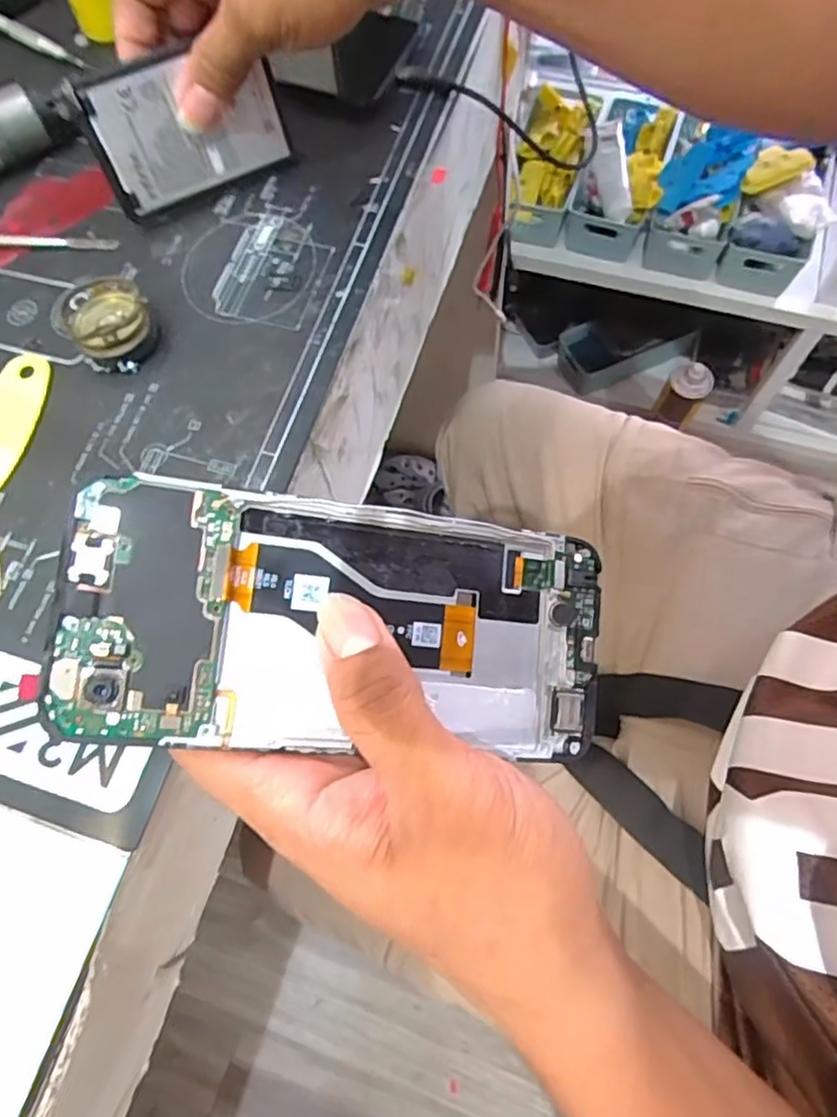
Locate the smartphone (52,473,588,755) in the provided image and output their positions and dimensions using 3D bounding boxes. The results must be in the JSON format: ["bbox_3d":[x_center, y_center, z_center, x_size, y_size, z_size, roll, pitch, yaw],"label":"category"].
[{"bbox_3d":[-0.018,0.020,0.193,0.159,0.008,0.072,8,82,-17],"label":"smartphone"}]

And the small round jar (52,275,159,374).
[{"bbox_3d":[-0.150,-0.114,0.314,0.040,0.024,0.042,-1,70,3],"label":"small round jar"}]

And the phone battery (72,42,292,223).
[{"bbox_3d":[-0.114,-0.215,0.322,0.092,0.059,0.005,-25,54,-8],"label":"phone battery"}]

